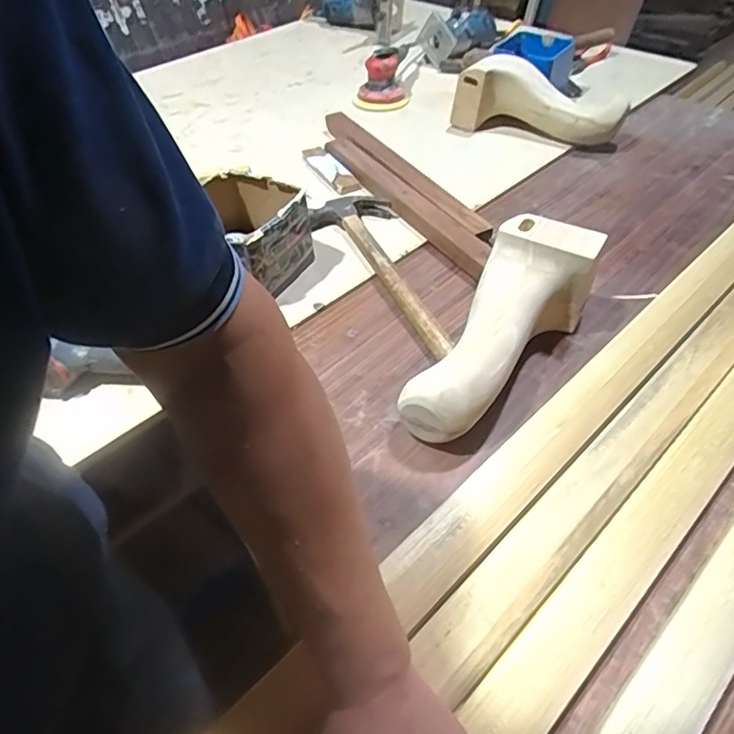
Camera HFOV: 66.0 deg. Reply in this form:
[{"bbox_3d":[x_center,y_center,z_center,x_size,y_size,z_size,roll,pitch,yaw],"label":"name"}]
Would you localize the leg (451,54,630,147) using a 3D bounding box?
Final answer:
[{"bbox_3d":[0.307,-0.473,1.010,0.294,0.106,0.088,16,49,18],"label":"leg"}]

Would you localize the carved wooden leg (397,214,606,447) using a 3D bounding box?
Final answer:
[{"bbox_3d":[0.147,-0.043,0.609,0.113,0.103,0.280,23,51,23],"label":"carved wooden leg"}]

